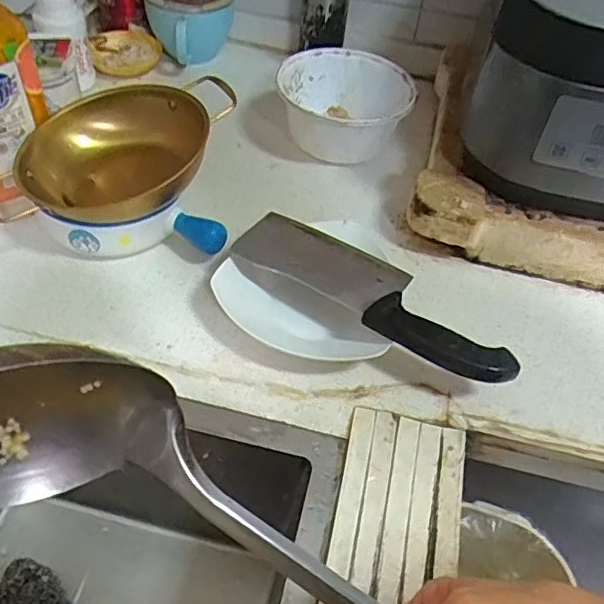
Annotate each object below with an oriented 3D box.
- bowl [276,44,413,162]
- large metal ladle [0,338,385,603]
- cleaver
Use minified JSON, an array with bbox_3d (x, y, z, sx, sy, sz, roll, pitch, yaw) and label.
[{"bbox_3d":[0.051,-0.239,0.733,0.154,0.078,0.160,2,49,-2],"label":"bowl"},{"bbox_3d":[-0.011,0.115,0.235,0.328,0.057,0.080,30,51,-3],"label":"large metal ladle"},{"bbox_3d":[0.067,-0.013,0.532,0.266,0.017,0.081,28,53,19],"label":"cleaver"}]

